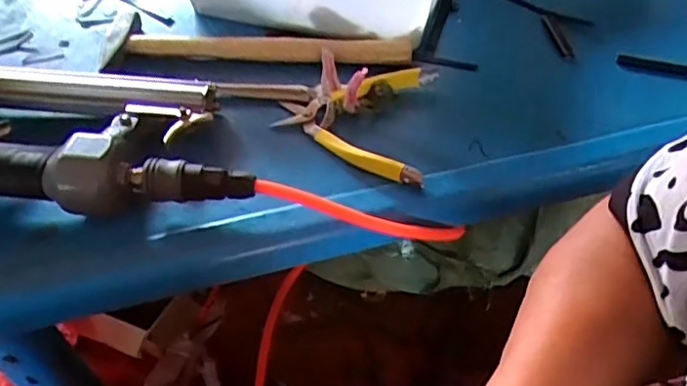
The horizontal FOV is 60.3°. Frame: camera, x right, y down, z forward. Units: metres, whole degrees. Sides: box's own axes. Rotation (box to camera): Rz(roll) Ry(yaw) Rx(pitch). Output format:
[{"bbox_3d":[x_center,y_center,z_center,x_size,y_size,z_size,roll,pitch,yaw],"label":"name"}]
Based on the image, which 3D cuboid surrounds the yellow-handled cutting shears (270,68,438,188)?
[{"bbox_3d":[0.007,-0.063,0.471,0.122,0.028,0.130,5,47,7],"label":"yellow-handled cutting shears"}]

